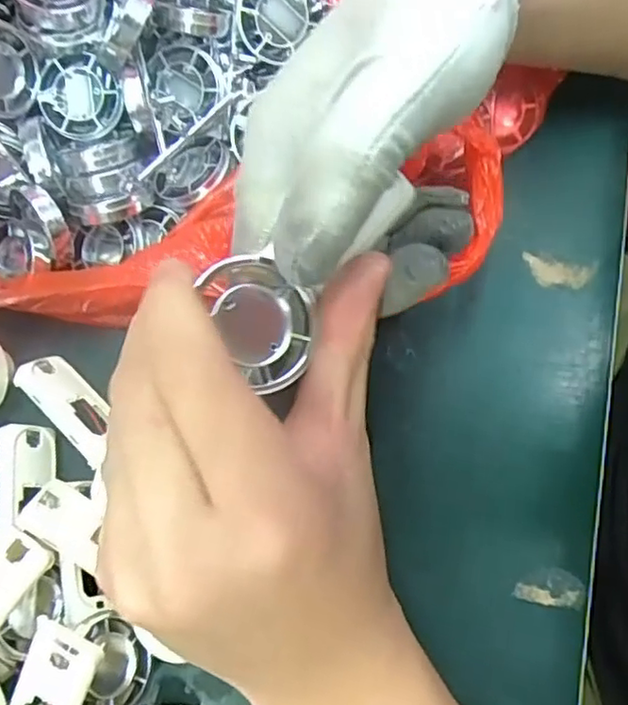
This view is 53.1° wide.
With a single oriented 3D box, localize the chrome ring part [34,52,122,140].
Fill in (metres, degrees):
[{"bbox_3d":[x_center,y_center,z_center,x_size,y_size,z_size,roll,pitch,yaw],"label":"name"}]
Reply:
[{"bbox_3d":[-0.108,-0.118,0.292,0.036,0.010,0.036,-1,100,-3],"label":"chrome ring part"}]

